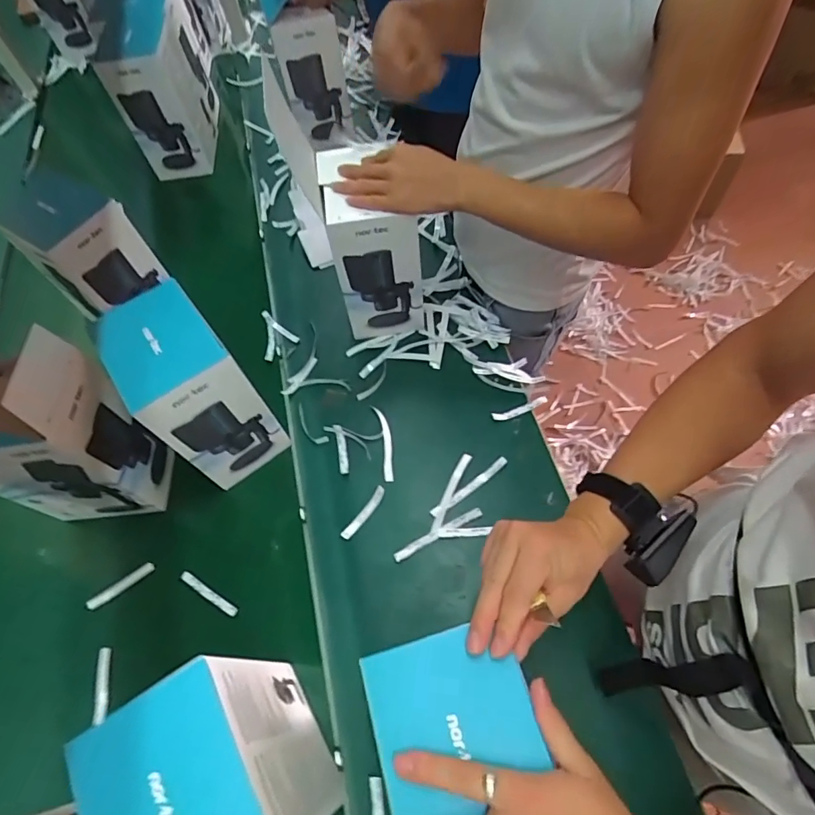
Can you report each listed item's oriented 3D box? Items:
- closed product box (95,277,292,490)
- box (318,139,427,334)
[{"bbox_3d":[-0.262,-0.019,0.633,0.115,0.233,0.139,-34,64,-14],"label":"closed product box"},{"bbox_3d":[-0.049,-0.230,0.727,0.112,0.245,0.140,-11,61,-2],"label":"box"}]

